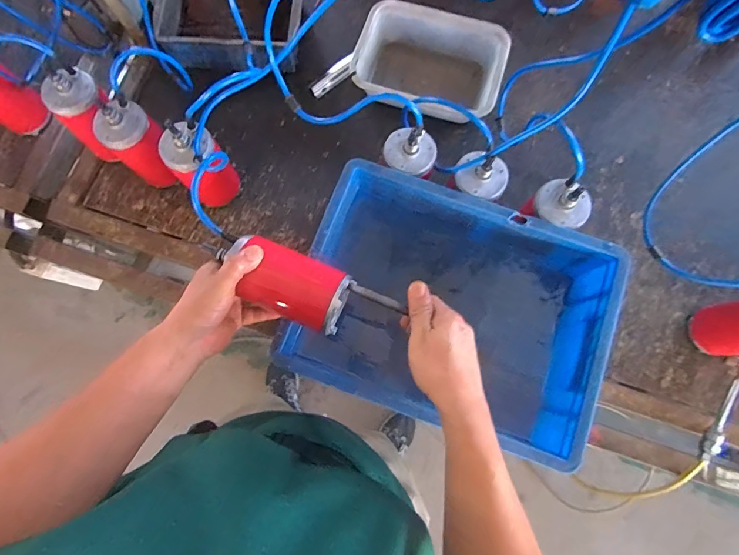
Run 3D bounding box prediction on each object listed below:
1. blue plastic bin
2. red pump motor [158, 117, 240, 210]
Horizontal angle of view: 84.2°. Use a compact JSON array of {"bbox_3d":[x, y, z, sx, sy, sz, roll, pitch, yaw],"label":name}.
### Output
[{"bbox_3d":[0.111,0.051,0.617,0.396,0.190,0.297,19,80,4],"label":"blue plastic bin"},{"bbox_3d":[-0.256,-0.170,0.638,0.073,0.164,0.072,-13,79,-2],"label":"red pump motor"}]

